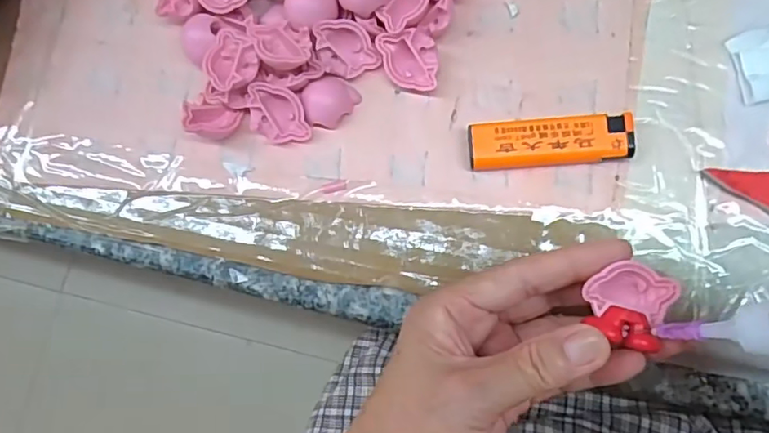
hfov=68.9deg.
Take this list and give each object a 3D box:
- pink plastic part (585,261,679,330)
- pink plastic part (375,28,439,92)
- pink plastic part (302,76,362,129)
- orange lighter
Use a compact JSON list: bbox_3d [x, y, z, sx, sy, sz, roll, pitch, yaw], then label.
[{"bbox_3d":[0.099,0.030,0.224,0.035,0.010,0.022,12,85,8],"label":"pink plastic part"},{"bbox_3d":[0.013,-0.082,0.297,0.030,0.010,0.031,-5,103,17],"label":"pink plastic part"},{"bbox_3d":[-0.029,-0.063,0.301,0.029,0.009,0.025,-38,81,1],"label":"pink plastic part"},{"bbox_3d":[0.084,-0.037,0.285,0.080,0.013,0.024,-3,80,5],"label":"orange lighter"}]

